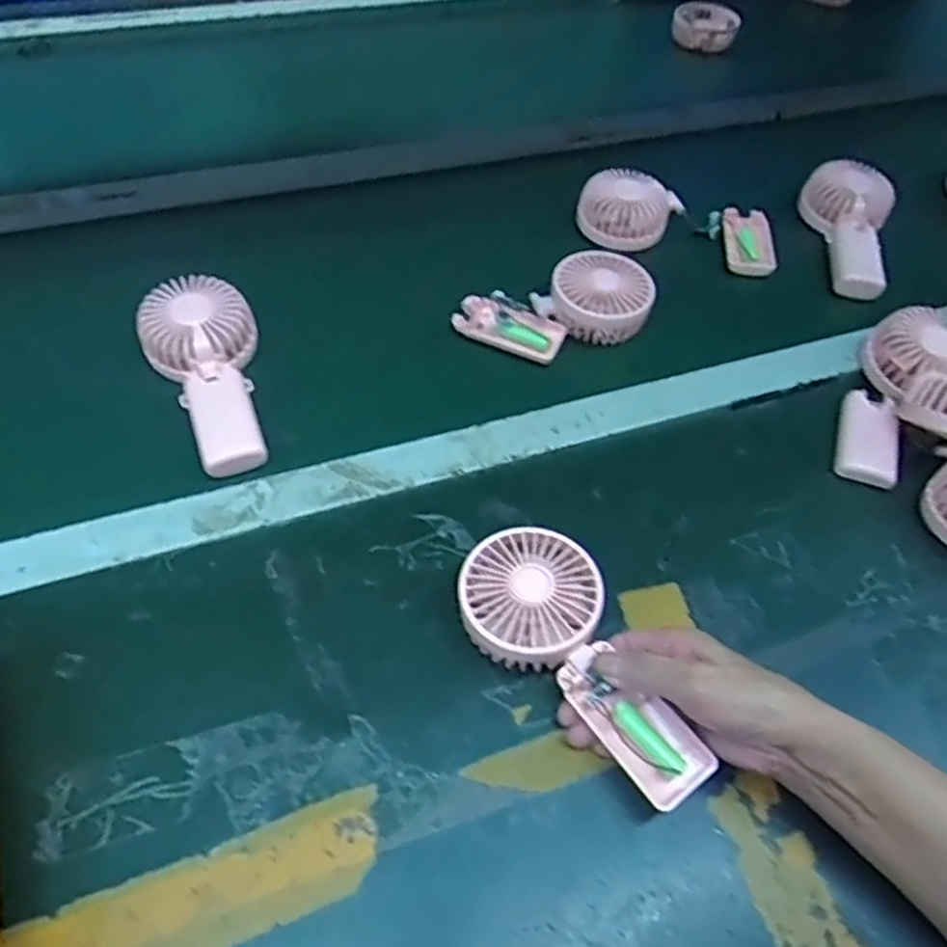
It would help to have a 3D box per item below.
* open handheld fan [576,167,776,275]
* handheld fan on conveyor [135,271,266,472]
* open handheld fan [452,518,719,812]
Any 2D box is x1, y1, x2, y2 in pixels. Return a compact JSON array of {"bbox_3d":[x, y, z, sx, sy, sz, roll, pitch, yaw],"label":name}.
[{"bbox_3d":[0.200,-0.252,0.708,0.193,0.042,0.091,12,54,4],"label":"open handheld fan"},{"bbox_3d":[-0.198,-0.080,0.555,0.082,0.038,0.174,-21,58,-18],"label":"handheld fan on conveyor"},{"bbox_3d":[0.065,0.111,0.439,0.085,0.031,0.182,-31,69,-24],"label":"open handheld fan"}]

